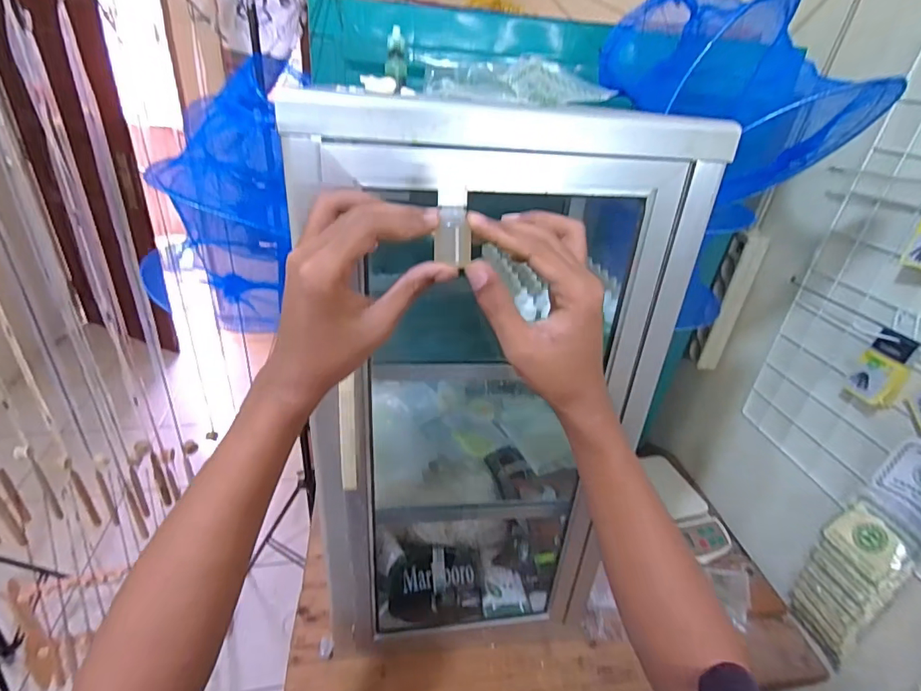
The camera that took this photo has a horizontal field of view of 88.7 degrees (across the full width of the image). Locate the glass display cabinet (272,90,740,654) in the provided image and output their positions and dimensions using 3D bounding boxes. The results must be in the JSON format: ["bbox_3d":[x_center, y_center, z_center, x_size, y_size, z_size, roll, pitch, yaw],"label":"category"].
[{"bbox_3d":[-0.005,0.042,0.649,0.346,0.656,0.367,-1,31,-12],"label":"glass display cabinet"}]

